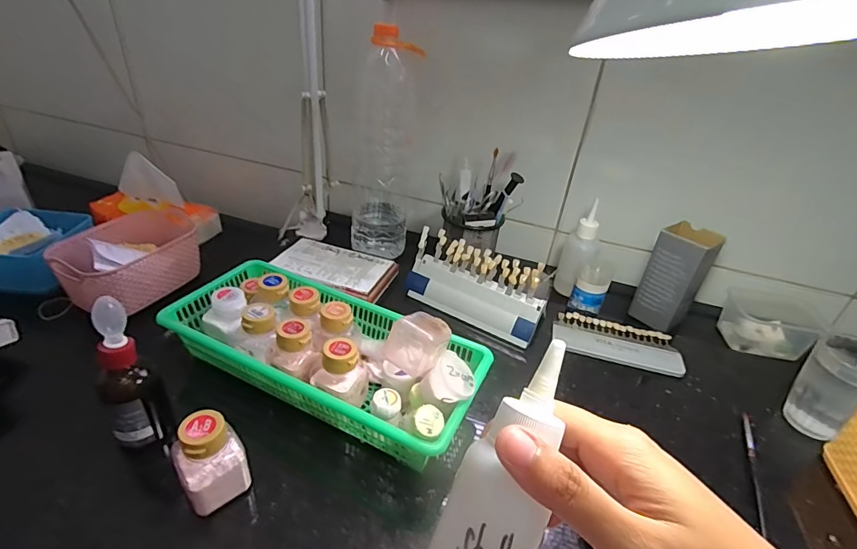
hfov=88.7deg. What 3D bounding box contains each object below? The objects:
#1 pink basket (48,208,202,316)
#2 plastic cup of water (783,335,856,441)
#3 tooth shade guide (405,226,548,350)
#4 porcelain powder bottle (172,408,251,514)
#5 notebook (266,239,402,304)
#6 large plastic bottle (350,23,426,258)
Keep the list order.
[{"bbox_3d":[-0.417,-0.029,0.634,0.121,0.074,0.196,15,34,13],"label":"pink basket"},{"bbox_3d":[0.408,0.112,0.435,0.066,0.092,0.062,4,33,-3],"label":"plastic cup of water"},{"bbox_3d":[0.059,0.015,0.555,0.178,0.092,0.028,22,-3,24],"label":"tooth shade guide"},{"bbox_3d":[-0.159,0.137,0.321,0.041,0.077,0.038,-22,42,-36],"label":"porcelain powder bottle"},{"bbox_3d":[-0.125,-0.007,0.591,0.147,0.021,0.089,16,34,15],"label":"notebook"},{"bbox_3d":[-0.065,-0.174,0.636,0.088,0.295,0.080,2,33,-7],"label":"large plastic bottle"}]

